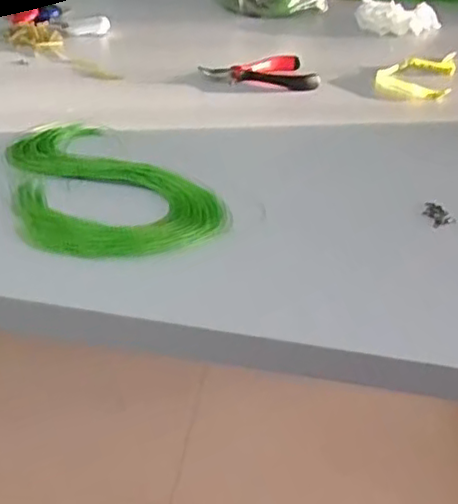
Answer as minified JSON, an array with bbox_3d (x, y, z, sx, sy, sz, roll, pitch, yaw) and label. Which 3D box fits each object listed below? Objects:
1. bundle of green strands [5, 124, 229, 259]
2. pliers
[{"bbox_3d":[-0.091,-0.052,0.472,0.129,0.011,0.182,-12,38,-26],"label":"bundle of green strands"},{"bbox_3d":[0.032,-0.193,0.702,0.118,0.015,0.067,5,34,-3],"label":"pliers"}]

